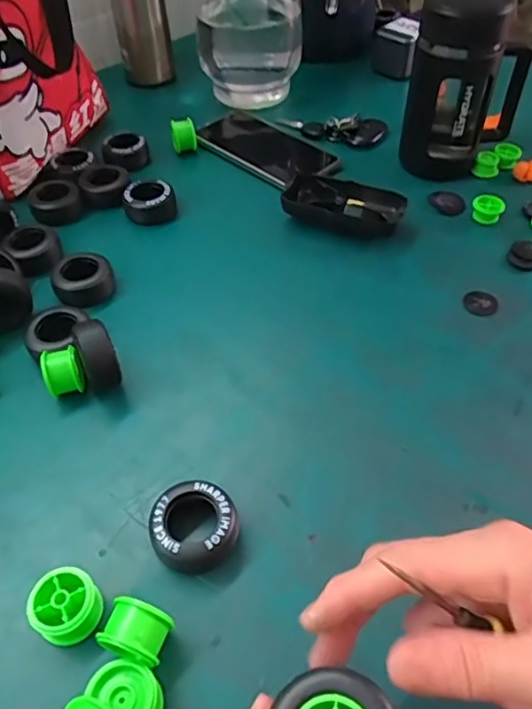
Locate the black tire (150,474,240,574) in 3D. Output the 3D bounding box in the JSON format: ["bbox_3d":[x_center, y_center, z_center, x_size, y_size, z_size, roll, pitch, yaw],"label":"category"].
[{"bbox_3d":[-0.042,0.101,0.329,0.050,0.022,0.049,-1,49,1],"label":"black tire"}]

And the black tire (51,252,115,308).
[{"bbox_3d":[-0.152,-0.060,0.473,0.049,0.031,0.040,-20,52,-15],"label":"black tire"}]

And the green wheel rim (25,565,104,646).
[{"bbox_3d":[-0.106,0.135,0.303,0.032,0.027,0.033,-1,49,1],"label":"green wheel rim"}]

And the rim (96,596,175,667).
[{"bbox_3d":[-0.064,0.142,0.285,0.029,0.034,0.025,14,51,13],"label":"rim"}]

